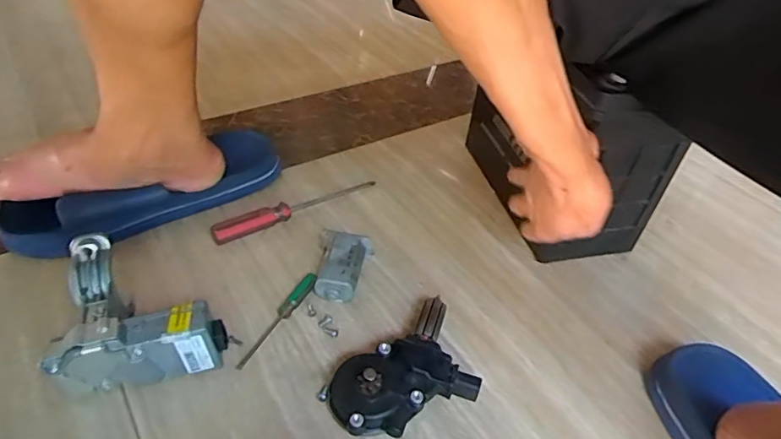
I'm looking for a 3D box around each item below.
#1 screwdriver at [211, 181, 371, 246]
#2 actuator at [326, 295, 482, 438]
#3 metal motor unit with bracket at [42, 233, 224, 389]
[{"bbox_3d":[-0.103,-0.015,0.590,0.201,0.026,0.019,-24,49,-31],"label":"screwdriver"},{"bbox_3d":[0.008,0.125,0.435,0.124,0.032,0.090,-15,45,-24],"label":"actuator"},{"bbox_3d":[-0.203,0.075,0.424,0.121,0.081,0.105,-11,44,-20],"label":"metal motor unit with bracket"}]

